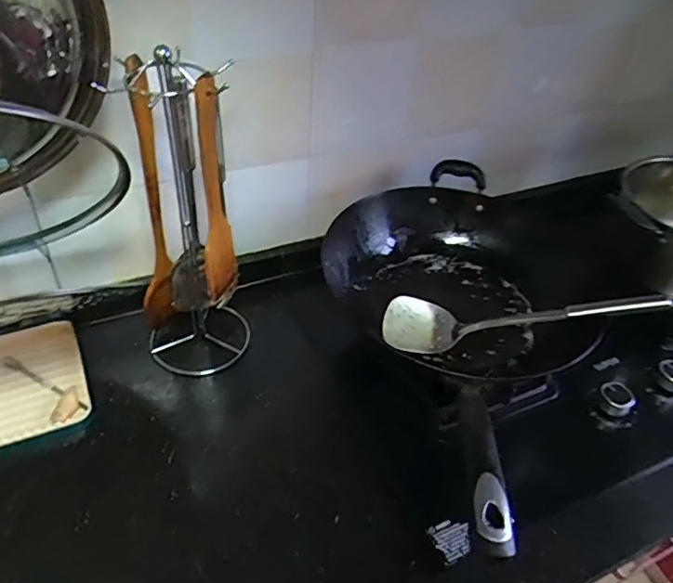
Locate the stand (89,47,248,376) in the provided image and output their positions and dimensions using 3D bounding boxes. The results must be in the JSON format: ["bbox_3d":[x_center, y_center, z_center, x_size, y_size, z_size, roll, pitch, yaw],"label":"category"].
[{"bbox_3d":[-0.190,-0.072,0.690,0.132,0.394,0.111,-16,46,-20],"label":"stand"}]

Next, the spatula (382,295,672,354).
[{"bbox_3d":[0.224,0.032,0.684,0.346,0.047,0.100,-6,37,28],"label":"spatula"}]

